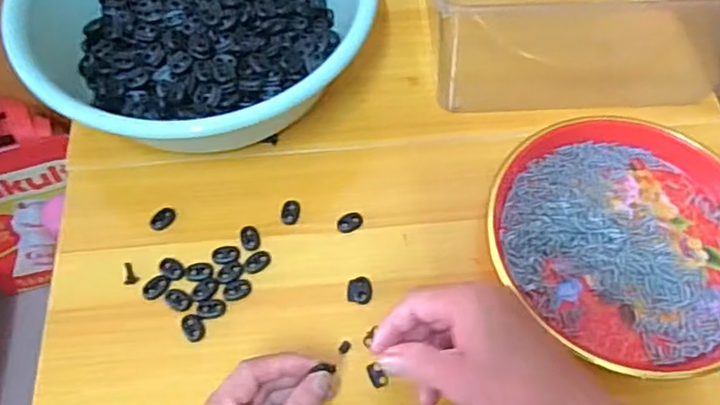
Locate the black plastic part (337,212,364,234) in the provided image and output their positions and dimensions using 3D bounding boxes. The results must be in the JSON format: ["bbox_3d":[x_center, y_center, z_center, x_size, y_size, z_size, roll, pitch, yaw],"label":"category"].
[{"bbox_3d":[-0.008,0.017,0.532,0.023,0.010,0.013,-21,63,-12],"label":"black plastic part"}]

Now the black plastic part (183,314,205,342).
[{"bbox_3d":[-0.128,0.095,0.482,0.014,0.004,0.023,-24,64,-13],"label":"black plastic part"}]

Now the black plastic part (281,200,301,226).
[{"bbox_3d":[-0.059,0.008,0.536,0.015,0.004,0.022,6,61,3],"label":"black plastic part"}]

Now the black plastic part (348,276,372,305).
[{"bbox_3d":[0.000,0.070,0.503,0.019,0.004,0.022,4,61,2],"label":"black plastic part"}]

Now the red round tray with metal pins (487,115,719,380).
[{"bbox_3d":[0.224,0.024,0.516,0.222,0.029,0.218,0,61,0],"label":"red round tray with metal pins"}]

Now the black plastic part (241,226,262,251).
[{"bbox_3d":[-0.091,0.029,0.523,0.015,0.004,0.024,-15,62,-8],"label":"black plastic part"}]

